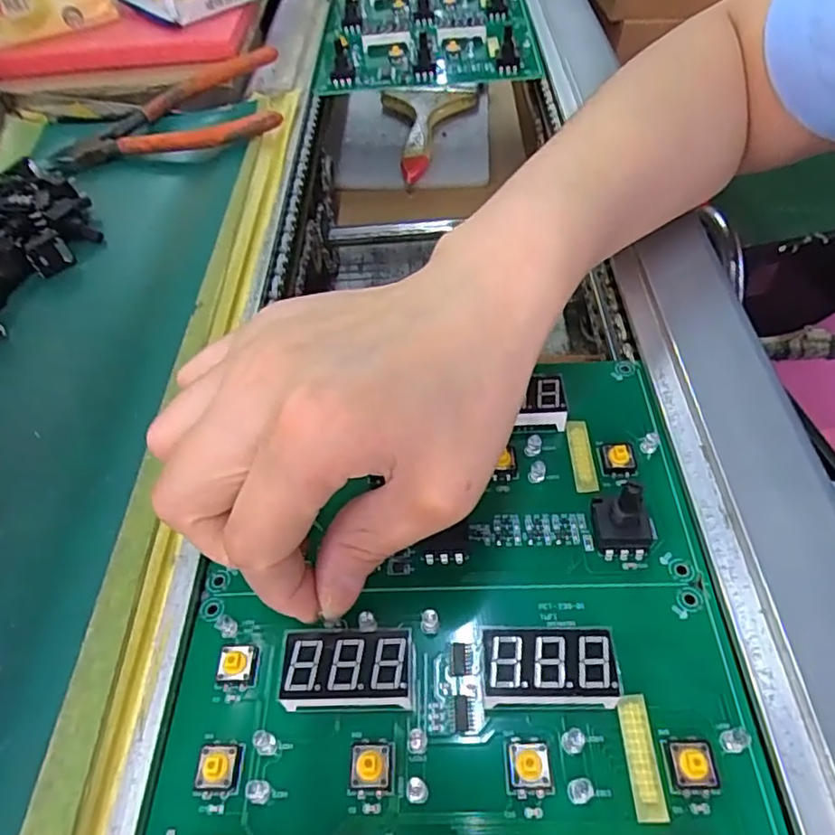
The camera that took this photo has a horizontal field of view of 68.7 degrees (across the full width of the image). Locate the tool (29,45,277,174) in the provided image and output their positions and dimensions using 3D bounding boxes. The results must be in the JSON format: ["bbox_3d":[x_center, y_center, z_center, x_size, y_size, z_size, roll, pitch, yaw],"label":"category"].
[{"bbox_3d":[-0.168,-0.200,0.404,0.156,0.028,0.097,-8,51,-1],"label":"tool"}]

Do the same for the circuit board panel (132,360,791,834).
[{"bbox_3d":[0.010,0.057,0.196,0.170,0.015,0.187,-2,51,3],"label":"circuit board panel"}]

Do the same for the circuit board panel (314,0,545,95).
[{"bbox_3d":[0.005,-0.319,0.488,0.165,0.020,0.176,-2,51,3],"label":"circuit board panel"}]

